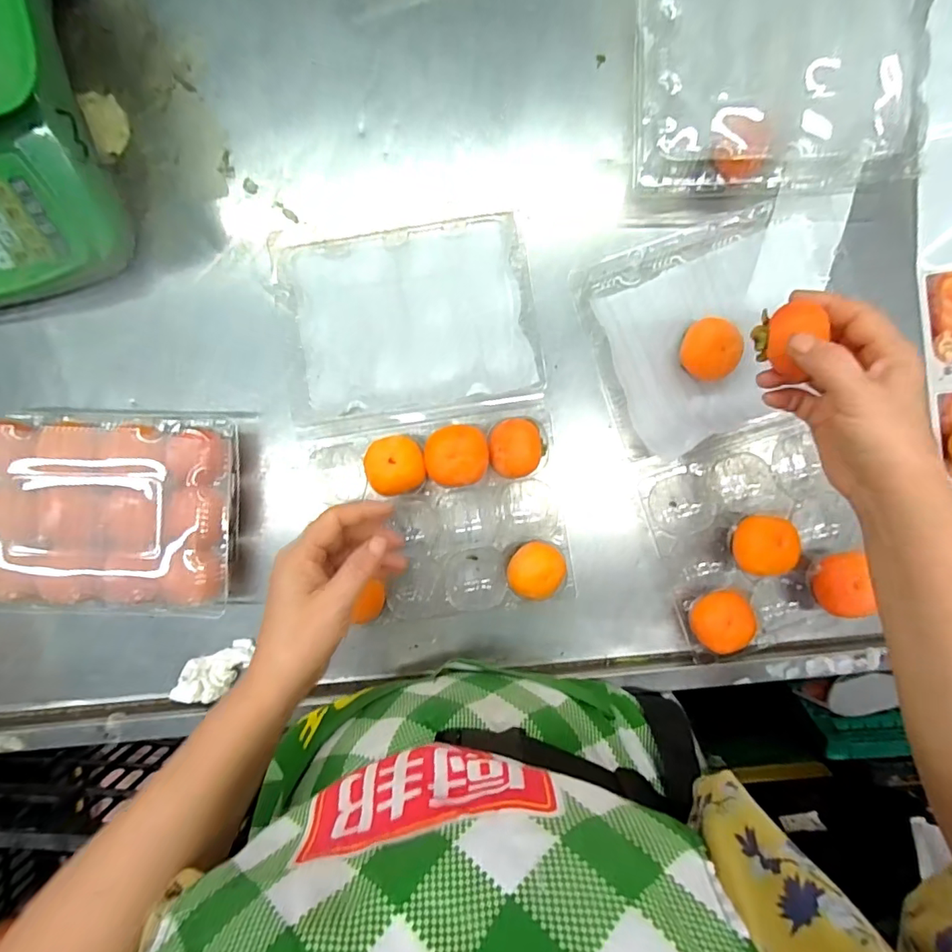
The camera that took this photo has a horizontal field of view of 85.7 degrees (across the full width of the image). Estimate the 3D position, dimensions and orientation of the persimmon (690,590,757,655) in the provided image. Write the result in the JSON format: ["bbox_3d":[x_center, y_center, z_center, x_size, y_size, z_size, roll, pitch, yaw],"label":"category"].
[{"bbox_3d":[0.209,0.122,0.442,0.045,0.043,0.050,40,94,0],"label":"persimmon"}]

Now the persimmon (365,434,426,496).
[{"bbox_3d":[-0.068,-0.010,0.447,0.048,0.041,0.048,0,93,2],"label":"persimmon"}]

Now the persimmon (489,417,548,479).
[{"bbox_3d":[0.036,-0.024,0.441,0.047,0.041,0.049,6,93,2],"label":"persimmon"}]

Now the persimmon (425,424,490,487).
[{"bbox_3d":[-0.016,-0.018,0.443,0.052,0.041,0.050,6,94,3],"label":"persimmon"}]

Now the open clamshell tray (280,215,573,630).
[{"bbox_3d":[-0.053,-0.043,0.445,0.237,0.043,0.346,-8,93,2],"label":"open clamshell tray"}]

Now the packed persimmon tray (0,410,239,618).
[{"bbox_3d":[-0.321,0.034,0.446,0.215,0.070,0.174,3,93,2],"label":"packed persimmon tray"}]

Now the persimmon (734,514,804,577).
[{"bbox_3d":[0.243,0.058,0.439,0.043,0.042,0.049,3,93,2],"label":"persimmon"}]

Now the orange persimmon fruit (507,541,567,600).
[{"bbox_3d":[0.053,0.080,0.447,0.047,0.037,0.046,0,93,2],"label":"orange persimmon fruit"}]

